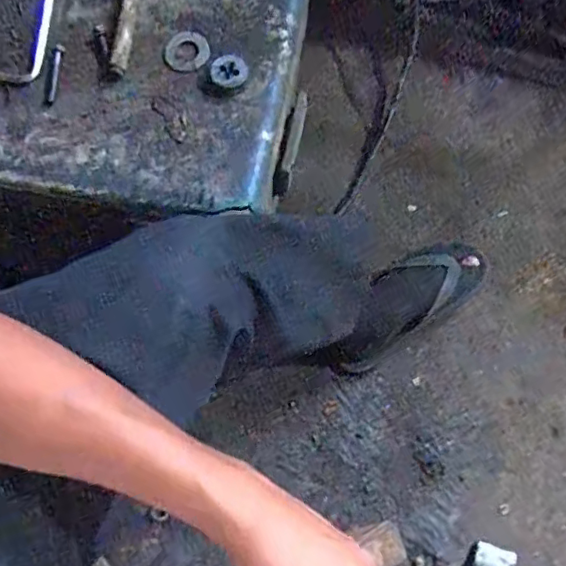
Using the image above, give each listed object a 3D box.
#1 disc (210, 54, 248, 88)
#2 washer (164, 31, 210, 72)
[{"bbox_3d":[-0.051,-0.202,0.543,0.034,0.004,0.031,0,91,-5],"label":"disc"},{"bbox_3d":[-0.094,-0.225,0.559,0.044,0.004,0.039,-16,85,4],"label":"washer"}]

